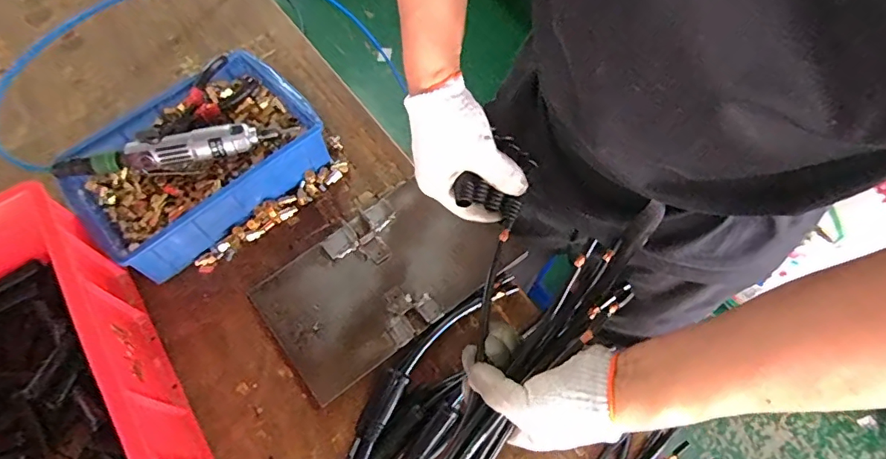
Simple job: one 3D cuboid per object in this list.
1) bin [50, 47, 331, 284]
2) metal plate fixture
[{"bbox_3d":[-0.317,-0.086,0.660,0.297,0.099,0.208,-40,66,-18],"label":"bin"},{"bbox_3d":[-0.075,0.057,0.614,0.275,0.021,0.172,-37,65,-17],"label":"metal plate fixture"}]

